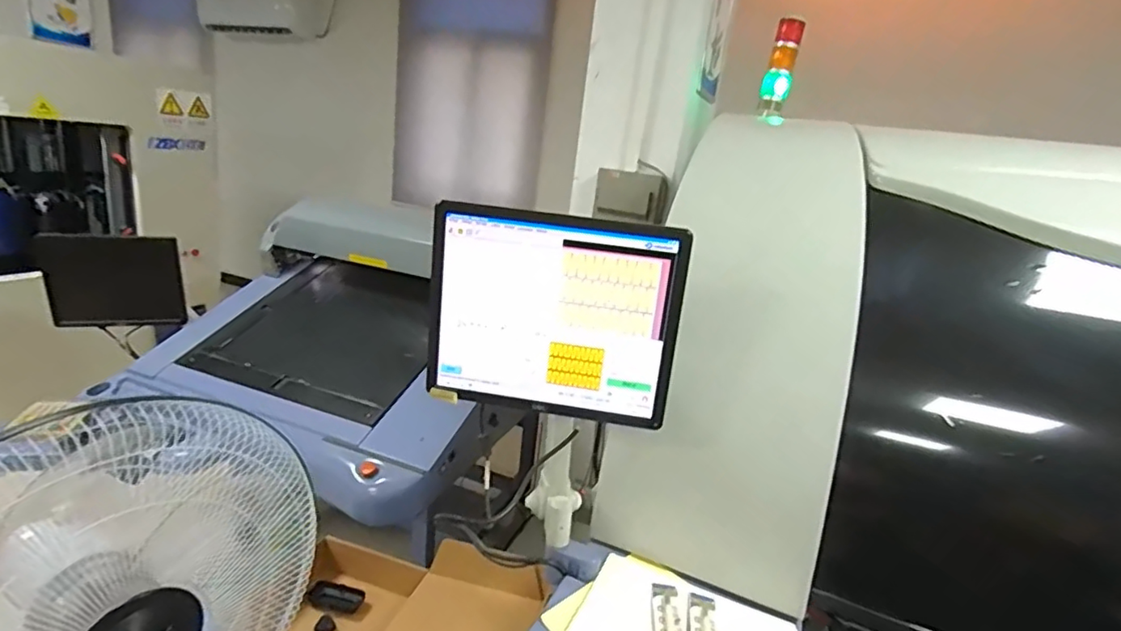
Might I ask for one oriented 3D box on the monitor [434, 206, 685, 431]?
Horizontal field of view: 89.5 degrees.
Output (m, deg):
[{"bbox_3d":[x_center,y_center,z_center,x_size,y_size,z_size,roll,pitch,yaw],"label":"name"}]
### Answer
[{"bbox_3d":[-0.015,0.004,0.857,0.375,0.295,0.050,8,16,4],"label":"monitor"}]

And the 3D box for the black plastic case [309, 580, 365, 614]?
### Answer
[{"bbox_3d":[-0.471,0.592,1.195,0.106,0.023,0.054,9,17,8],"label":"black plastic case"}]

